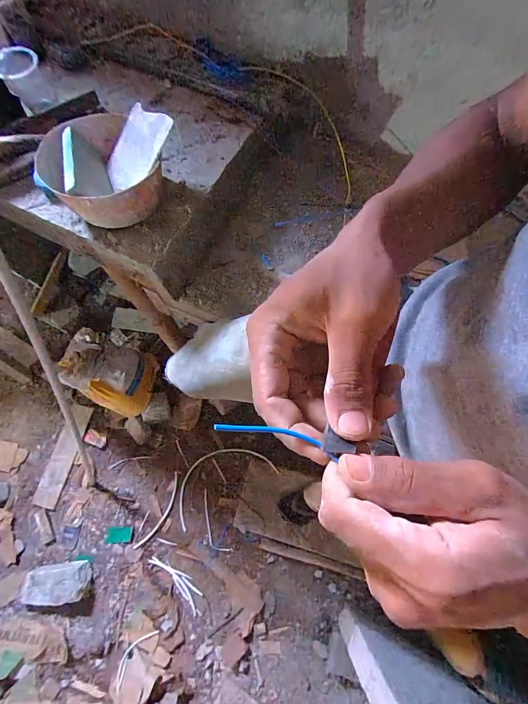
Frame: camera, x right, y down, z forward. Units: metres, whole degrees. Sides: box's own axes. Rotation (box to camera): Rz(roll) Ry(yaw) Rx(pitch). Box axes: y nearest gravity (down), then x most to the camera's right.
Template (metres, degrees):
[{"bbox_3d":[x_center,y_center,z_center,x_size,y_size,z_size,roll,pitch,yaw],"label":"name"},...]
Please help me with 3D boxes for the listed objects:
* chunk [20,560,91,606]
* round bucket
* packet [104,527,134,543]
[{"bbox_3d":[-0.720,0.806,1.128,0.204,0.050,0.123,-4,73,-1],"label":"chunk"},{"bbox_3d":[-0.257,-0.295,0.525,0.173,0.081,0.178,-40,77,-11],"label":"round bucket"},{"bbox_3d":[-0.543,0.686,1.217,0.098,0.012,0.055,0,73,0],"label":"packet"}]

